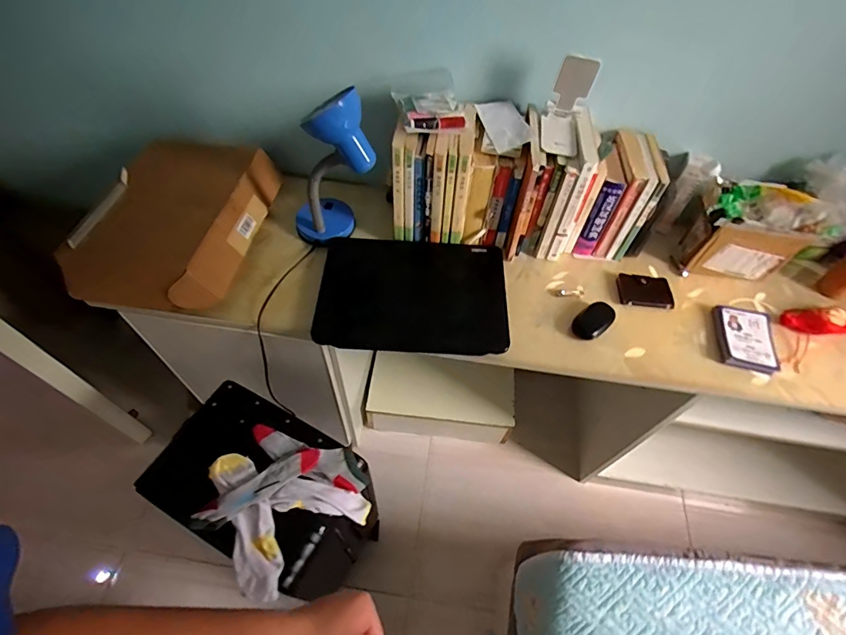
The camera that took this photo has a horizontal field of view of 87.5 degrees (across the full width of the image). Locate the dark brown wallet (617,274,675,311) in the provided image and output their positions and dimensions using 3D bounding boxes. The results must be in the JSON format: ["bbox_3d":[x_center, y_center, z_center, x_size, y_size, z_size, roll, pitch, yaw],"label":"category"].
[{"bbox_3d":[0.453,-0.053,0.902,0.105,0.017,0.077,4,55,2],"label":"dark brown wallet"}]

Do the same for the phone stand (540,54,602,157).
[{"bbox_3d":[0.246,-0.362,0.757,0.073,0.118,0.105,16,57,7],"label":"phone stand"}]

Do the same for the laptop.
[{"bbox_3d":[-0.018,-0.051,0.860,0.349,0.024,0.267,2,55,0],"label":"laptop"}]

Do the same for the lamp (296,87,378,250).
[{"bbox_3d":[-0.177,-0.269,0.824,0.152,0.303,0.133,-13,58,-12],"label":"lamp"}]

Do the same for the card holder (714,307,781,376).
[{"bbox_3d":[0.616,0.040,0.843,0.098,0.027,0.130,9,55,5],"label":"card holder"}]

